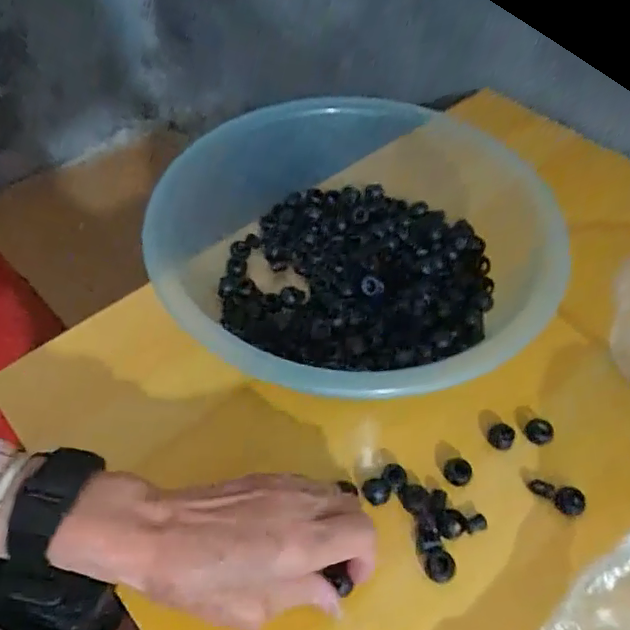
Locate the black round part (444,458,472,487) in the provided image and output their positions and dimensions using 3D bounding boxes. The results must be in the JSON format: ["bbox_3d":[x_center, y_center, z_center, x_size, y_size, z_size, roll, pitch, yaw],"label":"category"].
[{"bbox_3d":[0.092,0.103,0.359,0.017,0.014,0.014,22,54,16],"label":"black round part"}]

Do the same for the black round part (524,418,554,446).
[{"bbox_3d":[0.151,0.080,0.376,0.016,0.014,0.018,-36,60,-26],"label":"black round part"}]

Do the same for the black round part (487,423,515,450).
[{"bbox_3d":[0.125,0.081,0.373,0.016,0.011,0.014,32,57,22],"label":"black round part"}]

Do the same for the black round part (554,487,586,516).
[{"bbox_3d":[0.160,0.117,0.347,0.013,0.013,0.017,-30,58,-23],"label":"black round part"}]

